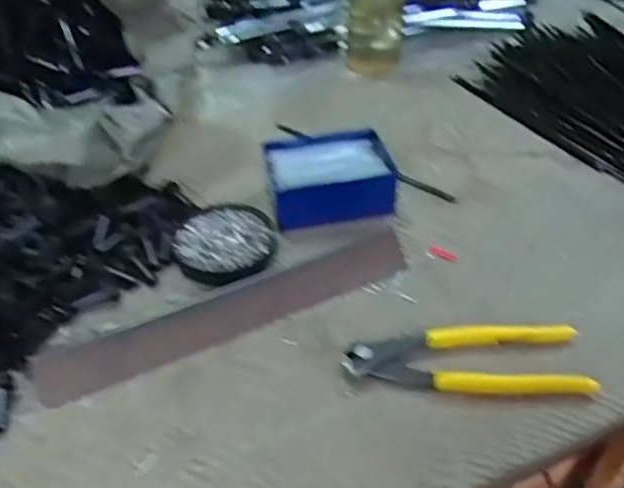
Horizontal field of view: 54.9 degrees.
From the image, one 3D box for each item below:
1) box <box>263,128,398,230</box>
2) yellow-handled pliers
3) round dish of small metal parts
[{"bbox_3d":[0.016,-0.060,0.539,0.108,0.046,0.095,-8,44,-7],"label":"box"},{"bbox_3d":[0.104,0.078,0.406,0.156,0.014,0.051,0,44,1],"label":"yellow-handled pliers"},{"bbox_3d":[-0.073,-0.004,0.503,0.081,0.015,0.075,0,44,0],"label":"round dish of small metal parts"}]

